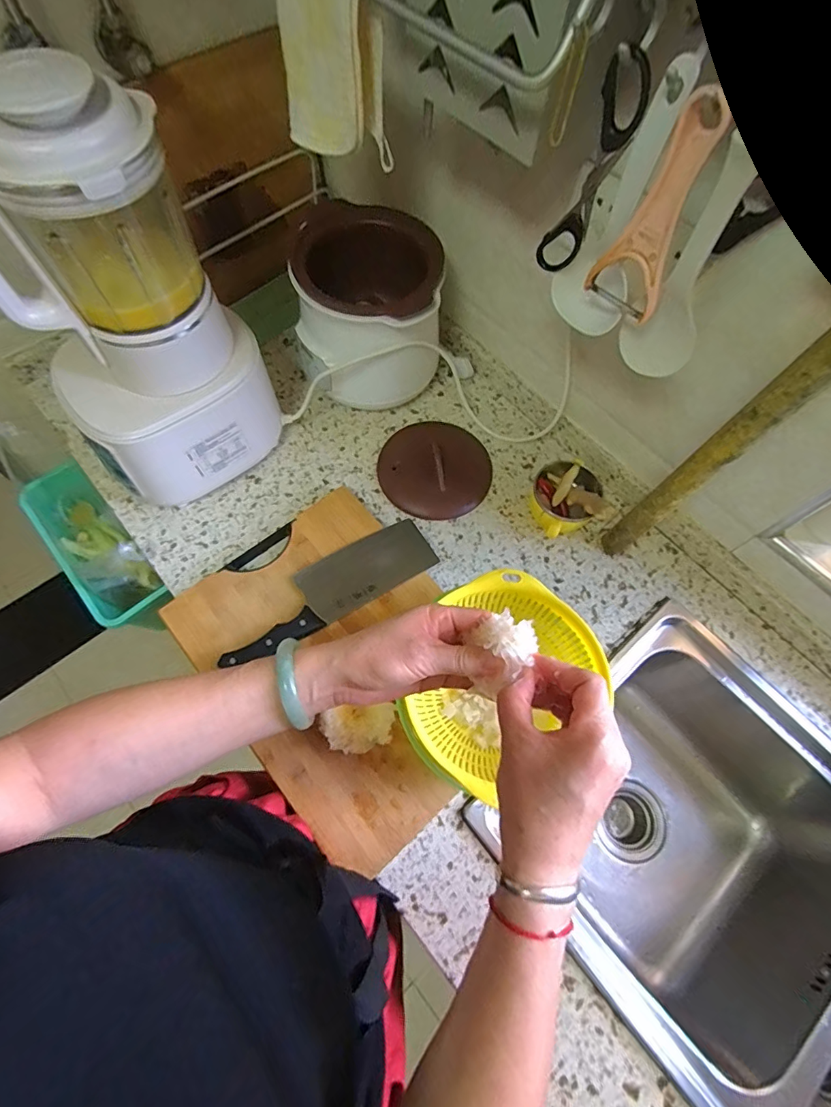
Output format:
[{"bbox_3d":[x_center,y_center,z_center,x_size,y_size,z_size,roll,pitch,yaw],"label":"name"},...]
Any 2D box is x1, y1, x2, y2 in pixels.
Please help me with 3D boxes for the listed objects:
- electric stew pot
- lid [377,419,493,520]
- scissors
[{"bbox_3d":[-0.068,-0.340,0.706,0.190,0.214,0.196,-7,67,-6],"label":"electric stew pot"},{"bbox_3d":[0.030,-0.136,0.719,0.165,0.034,0.168,1,66,-2],"label":"lid"},{"bbox_3d":[0.133,-0.290,0.373,0.042,0.152,0.015,18,67,5],"label":"scissors"}]

